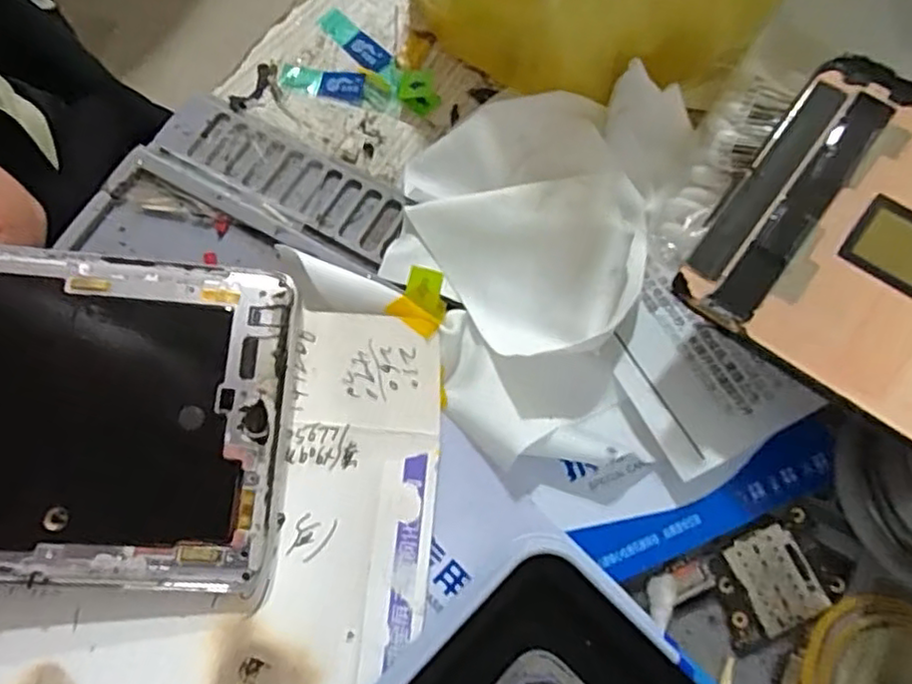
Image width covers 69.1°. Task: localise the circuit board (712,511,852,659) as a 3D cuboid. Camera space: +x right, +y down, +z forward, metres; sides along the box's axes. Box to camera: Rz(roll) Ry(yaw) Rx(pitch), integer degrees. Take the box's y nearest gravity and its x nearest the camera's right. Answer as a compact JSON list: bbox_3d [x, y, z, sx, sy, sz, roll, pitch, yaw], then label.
[{"bbox_3d":[0.075,0.055,0.155,0.032,0.006,0.024,-28,76,-8],"label":"circuit board"}]

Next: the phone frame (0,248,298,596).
[{"bbox_3d":[-0.120,0.015,0.144,0.160,0.008,0.072,3,71,-8],"label":"phone frame"}]

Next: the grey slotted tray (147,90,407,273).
[{"bbox_3d":[-0.050,-0.047,0.186,0.077,0.004,0.024,29,74,10],"label":"grey slotted tray"}]

